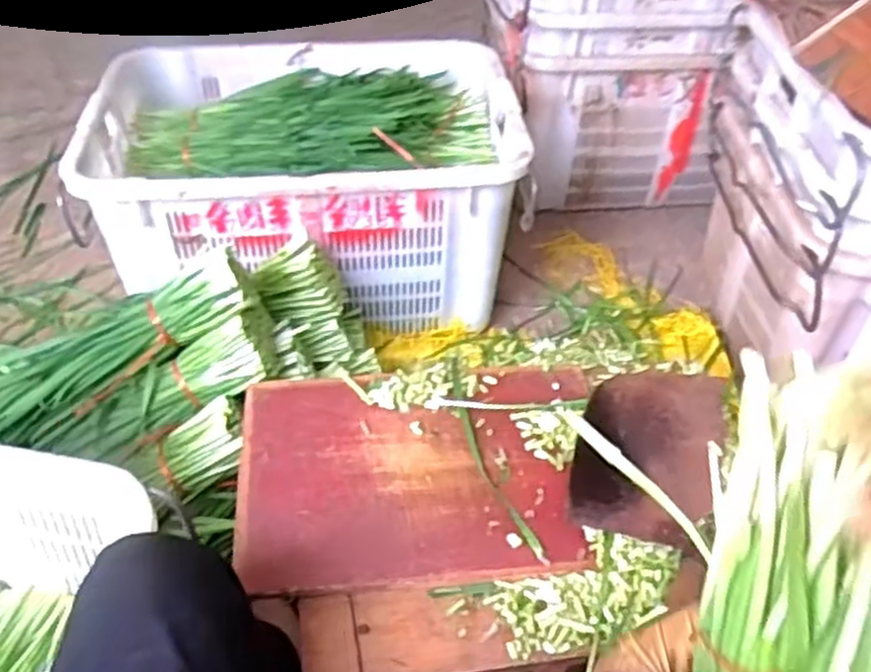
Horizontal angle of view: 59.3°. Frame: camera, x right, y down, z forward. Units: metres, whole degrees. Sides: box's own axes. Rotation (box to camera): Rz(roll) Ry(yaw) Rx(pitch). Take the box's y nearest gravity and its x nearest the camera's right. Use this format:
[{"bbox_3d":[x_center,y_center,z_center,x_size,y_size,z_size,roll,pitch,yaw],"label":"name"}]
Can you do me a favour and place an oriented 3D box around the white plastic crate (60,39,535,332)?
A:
[{"bbox_3d":[-0.211,-0.263,1.314,0.646,0.304,0.452,-5,43,-7],"label":"white plastic crate"}]

